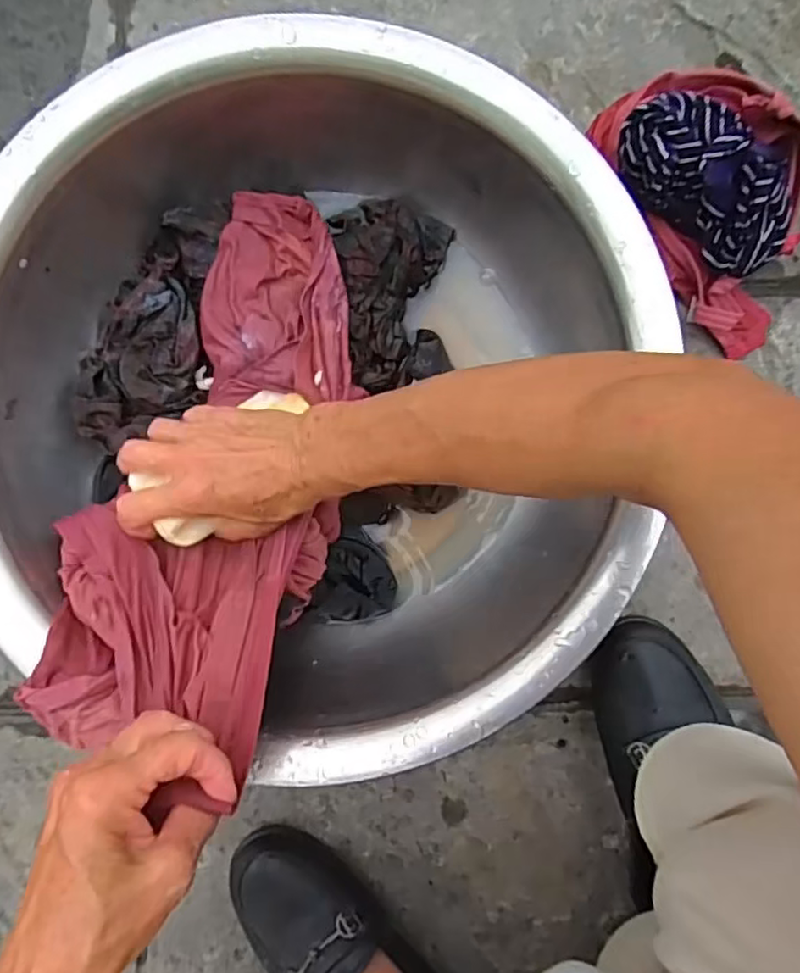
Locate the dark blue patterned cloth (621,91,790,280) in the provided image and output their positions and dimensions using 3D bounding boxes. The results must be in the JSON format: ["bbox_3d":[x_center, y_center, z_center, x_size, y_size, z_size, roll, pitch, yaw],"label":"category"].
[{"bbox_3d":[0.205,-0.201,0.430,0.067,0.045,0.129,-41,90,0],"label":"dark blue patterned cloth"}]

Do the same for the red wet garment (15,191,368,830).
[{"bbox_3d":[-0.113,-0.017,0.390,0.148,0.106,0.346,12,74,-2],"label":"red wet garment"}]

